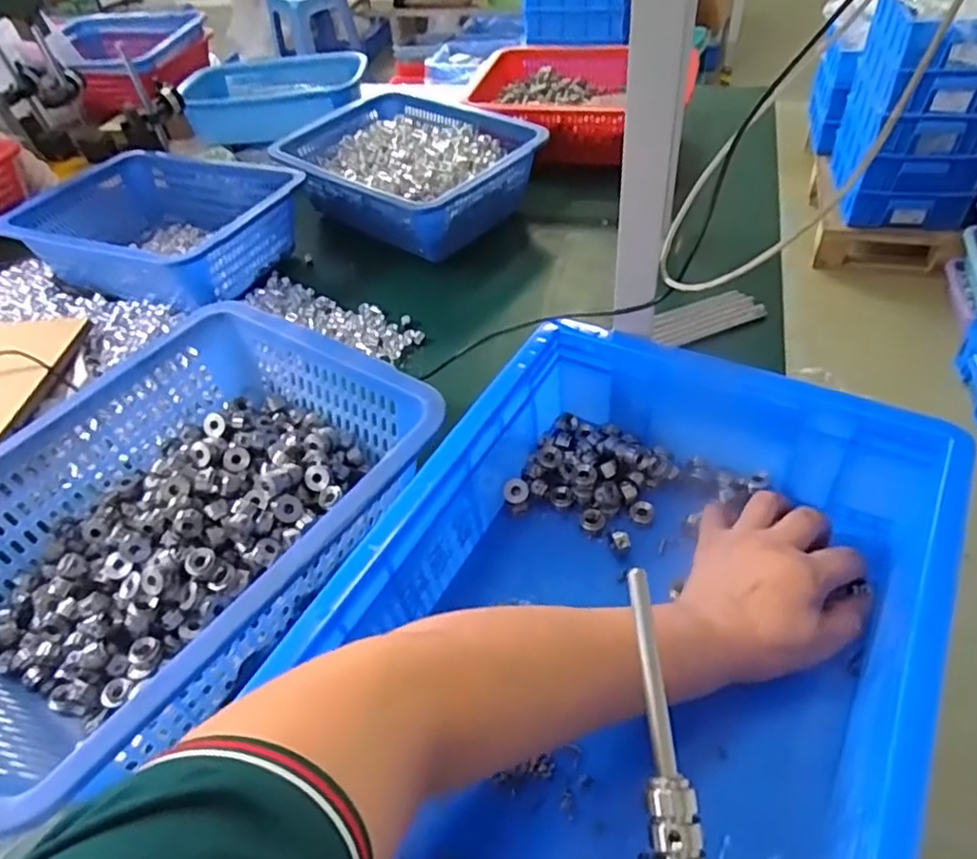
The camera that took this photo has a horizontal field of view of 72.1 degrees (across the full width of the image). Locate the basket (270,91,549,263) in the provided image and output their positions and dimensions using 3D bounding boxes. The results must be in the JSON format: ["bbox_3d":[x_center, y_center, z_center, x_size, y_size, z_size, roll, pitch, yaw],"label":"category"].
[{"bbox_3d":[-0.111,-0.344,0.896,0.240,0.085,0.318,-38,54,-26],"label":"basket"}]

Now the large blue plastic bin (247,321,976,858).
[{"bbox_3d":[0.091,0.112,0.420,0.297,0.117,0.394,20,52,23],"label":"large blue plastic bin"}]

